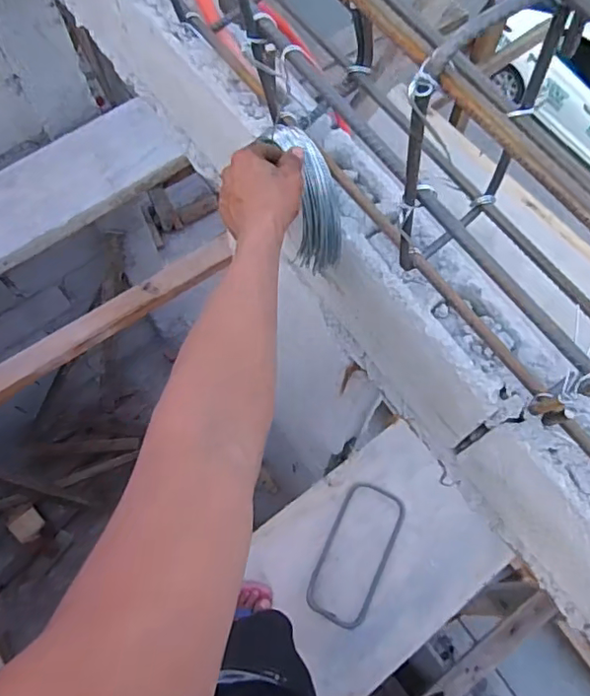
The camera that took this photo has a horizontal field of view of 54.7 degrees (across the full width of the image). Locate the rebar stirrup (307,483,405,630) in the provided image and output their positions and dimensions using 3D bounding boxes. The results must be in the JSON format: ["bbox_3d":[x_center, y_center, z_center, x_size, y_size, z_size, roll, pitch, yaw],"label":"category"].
[{"bbox_3d":[0.140,0.463,1.291,0.146,0.010,0.307,21,67,12],"label":"rebar stirrup"}]

